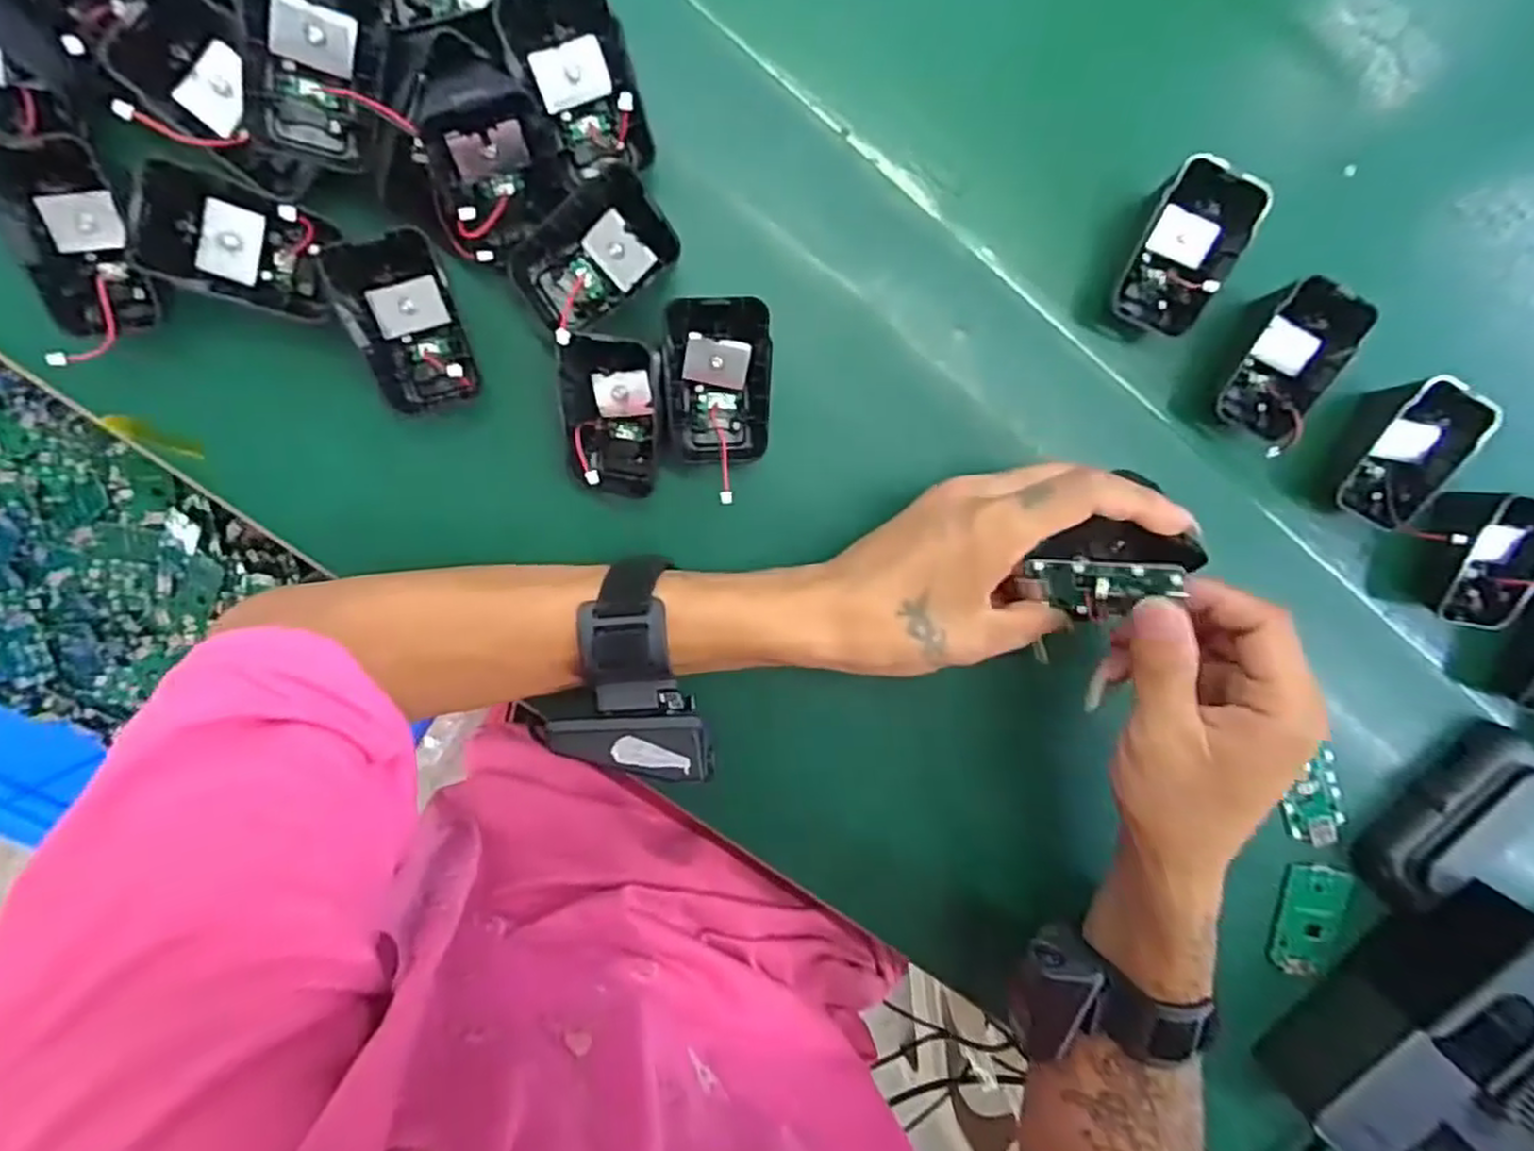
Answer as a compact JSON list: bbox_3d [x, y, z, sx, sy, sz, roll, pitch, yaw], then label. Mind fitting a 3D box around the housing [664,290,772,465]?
[{"bbox_3d":[-0.023,-0.082,0.325,0.048,0.040,0.064,-2,95,-6],"label":"housing"}]

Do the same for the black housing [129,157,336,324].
[{"bbox_3d":[-0.210,-0.131,0.298,0.064,0.020,0.042,9,100,-39],"label":"black housing"}]

